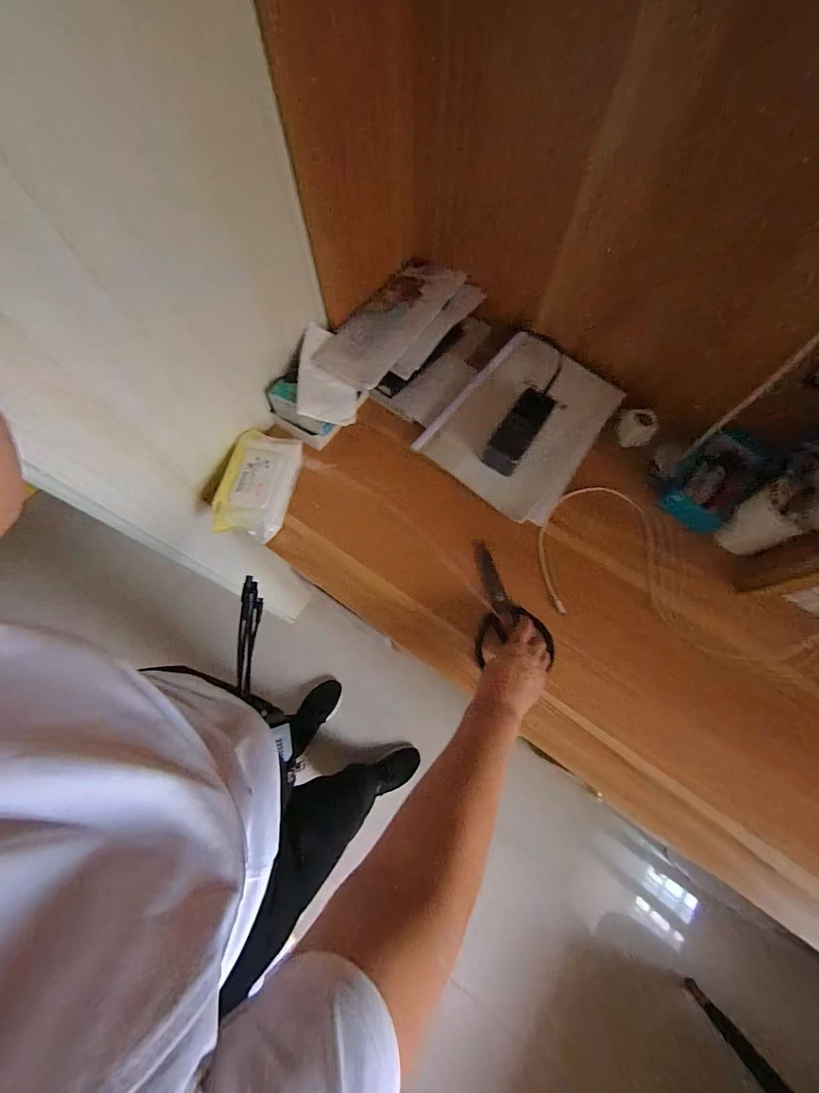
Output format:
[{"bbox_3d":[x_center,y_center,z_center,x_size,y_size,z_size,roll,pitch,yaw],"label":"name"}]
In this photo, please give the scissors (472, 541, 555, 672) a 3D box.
[{"bbox_3d":[0.131,0.076,0.597,0.105,0.026,0.193,-10,60,-2],"label":"scissors"}]

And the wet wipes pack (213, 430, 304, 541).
[{"bbox_3d":[-0.234,-0.098,0.635,0.104,0.038,0.172,13,72,6],"label":"wet wipes pack"}]

